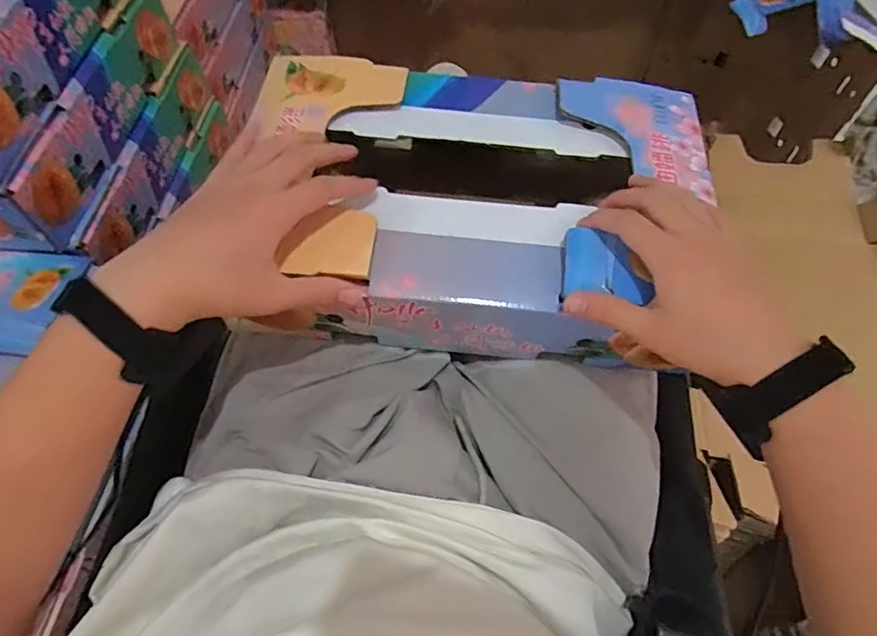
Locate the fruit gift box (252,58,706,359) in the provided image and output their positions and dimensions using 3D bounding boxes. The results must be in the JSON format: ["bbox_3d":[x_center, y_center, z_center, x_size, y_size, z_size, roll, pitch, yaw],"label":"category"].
[{"bbox_3d":[0.034,-0.104,0.491,0.387,0.096,0.257,4,58,3],"label":"fruit gift box"}]

